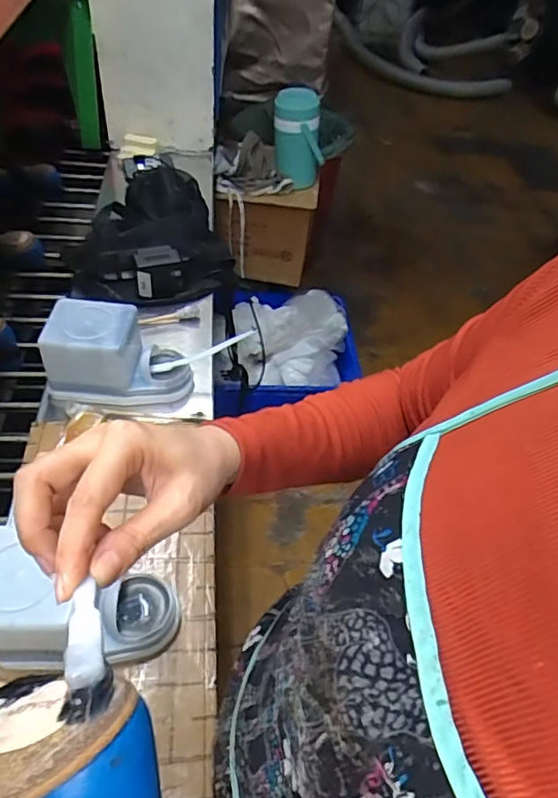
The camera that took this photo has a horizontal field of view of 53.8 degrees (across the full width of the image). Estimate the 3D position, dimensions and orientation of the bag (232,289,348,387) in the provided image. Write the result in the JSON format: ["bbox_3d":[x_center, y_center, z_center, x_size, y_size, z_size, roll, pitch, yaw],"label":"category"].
[{"bbox_3d":[0.042,-0.167,1.626,0.338,0.130,0.341,-6,49,-12],"label":"bag"}]

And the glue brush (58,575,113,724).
[{"bbox_3d":[-0.076,0.094,0.215,0.018,0.017,0.063,-11,23,-16],"label":"glue brush"}]

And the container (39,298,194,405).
[{"bbox_3d":[-0.221,-0.064,0.766,0.191,0.105,0.105,-2,48,-8],"label":"container"}]

